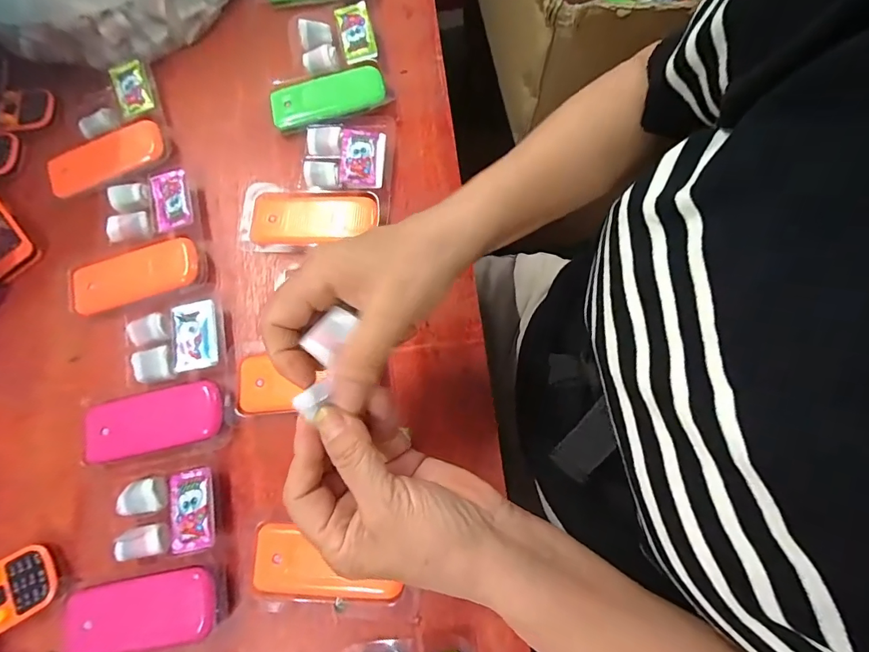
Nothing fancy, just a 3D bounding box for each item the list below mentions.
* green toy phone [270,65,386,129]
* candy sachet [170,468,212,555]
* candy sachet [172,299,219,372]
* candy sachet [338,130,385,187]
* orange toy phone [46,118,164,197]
[{"bbox_3d":[-0.099,-0.211,0.395,0.103,0.011,0.046,-12,75,-2],"label":"green toy phone"},{"bbox_3d":[-0.172,0.129,0.302,0.029,0.004,0.053,-12,75,-2],"label":"candy sachet"},{"bbox_3d":[-0.187,0.007,0.335,0.032,0.004,0.052,-12,75,-2],"label":"candy sachet"},{"bbox_3d":[-0.062,-0.146,0.371,0.036,0.009,0.053,2,75,2],"label":"candy sachet"},{"bbox_3d":[-0.293,-0.149,0.381,0.101,0.011,0.044,-18,75,-4],"label":"orange toy phone"}]

